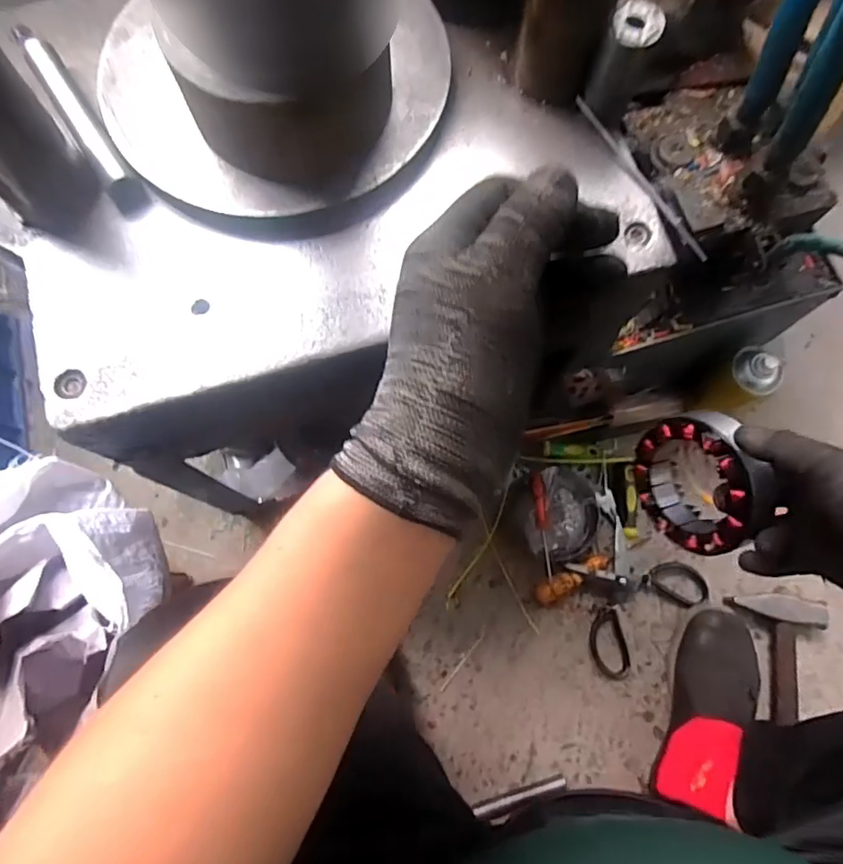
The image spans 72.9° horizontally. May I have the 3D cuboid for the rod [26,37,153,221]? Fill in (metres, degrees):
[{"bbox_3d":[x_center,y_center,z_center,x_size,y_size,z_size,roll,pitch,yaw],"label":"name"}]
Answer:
[{"bbox_3d":[-0.256,-0.232,0.435,0.026,0.025,0.163,-34,77,-9],"label":"rod"}]

